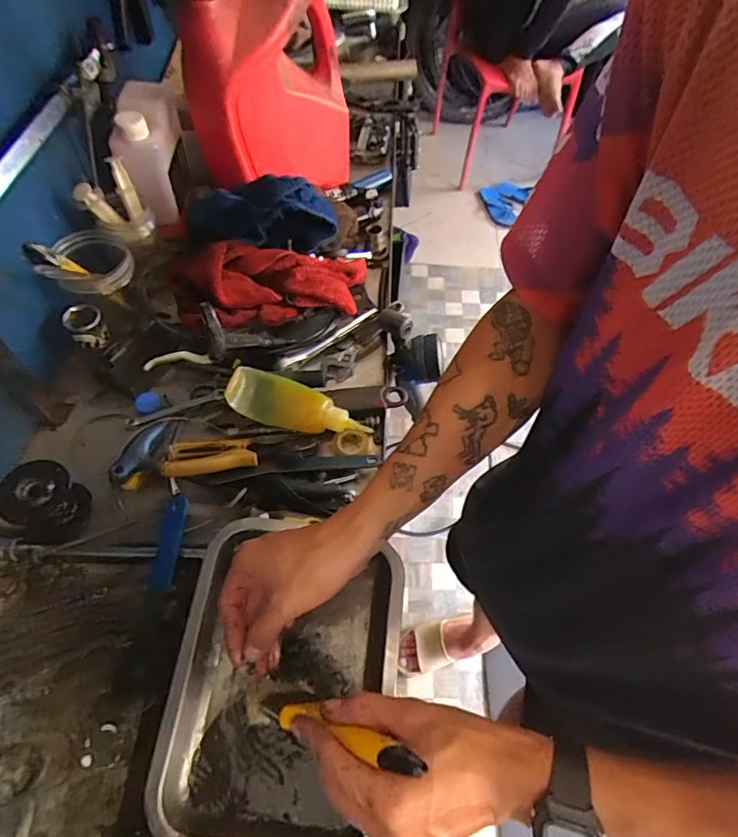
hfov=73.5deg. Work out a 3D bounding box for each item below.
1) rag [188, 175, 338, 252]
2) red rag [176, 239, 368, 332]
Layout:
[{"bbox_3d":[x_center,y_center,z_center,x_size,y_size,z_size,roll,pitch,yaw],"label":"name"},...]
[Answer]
[{"bbox_3d":[-0.135,-0.262,0.645,0.181,0.081,0.071,-10,59,-7],"label":"rag"},{"bbox_3d":[-0.120,-0.174,0.654,0.258,0.092,0.100,-13,60,-9],"label":"red rag"}]

